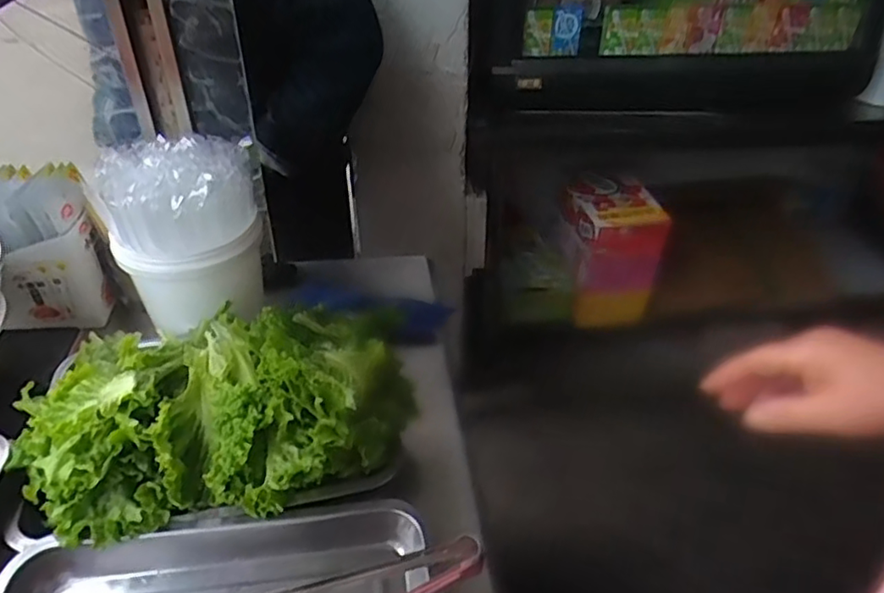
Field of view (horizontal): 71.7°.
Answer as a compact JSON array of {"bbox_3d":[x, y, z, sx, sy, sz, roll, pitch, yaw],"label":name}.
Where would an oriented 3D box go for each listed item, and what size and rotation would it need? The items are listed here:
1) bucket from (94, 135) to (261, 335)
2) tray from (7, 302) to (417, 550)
[{"bbox_3d":[-0.292,-0.075,0.713,0.152,0.185,0.139,-8,38,-10],"label":"bucket"},{"bbox_3d":[-0.209,0.102,0.601,0.358,0.121,0.238,-8,38,-10],"label":"tray"}]

